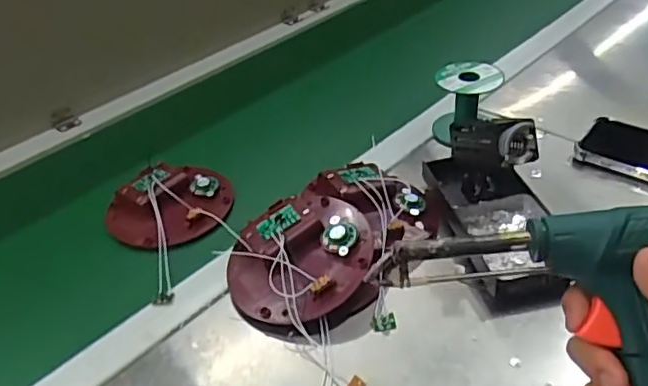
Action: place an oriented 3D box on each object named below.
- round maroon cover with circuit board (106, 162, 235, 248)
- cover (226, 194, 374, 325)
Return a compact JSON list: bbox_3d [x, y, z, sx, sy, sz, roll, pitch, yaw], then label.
[{"bbox_3d":[-0.150,0.003,0.578,0.118,0.033,0.107,-21,40,-19],"label":"round maroon cover with circuit board"},{"bbox_3d":[-0.018,0.052,0.483,0.117,0.032,0.117,-3,55,4],"label":"cover"}]

